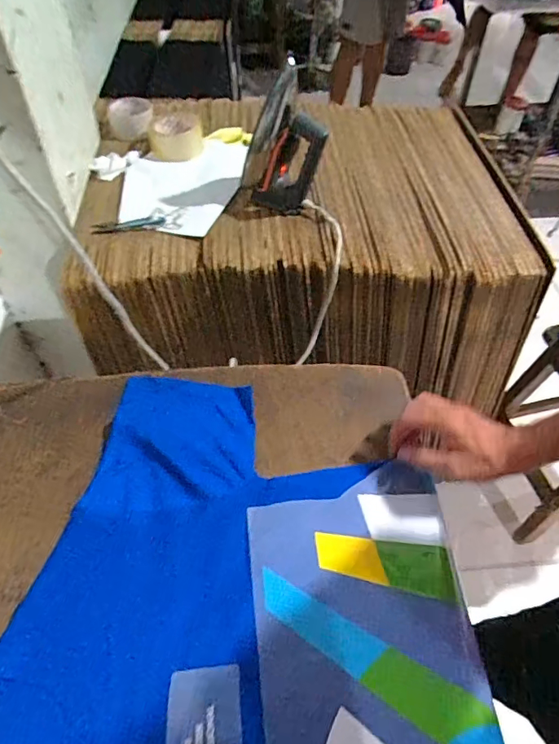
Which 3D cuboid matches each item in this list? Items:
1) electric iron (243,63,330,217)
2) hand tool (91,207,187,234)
[{"bbox_3d":[0.004,-0.391,0.790,0.132,0.199,0.153,2,52,-1],"label":"electric iron"},{"bbox_3d":[-0.228,-0.247,0.780,0.151,0.019,0.038,-11,53,-11],"label":"hand tool"}]

